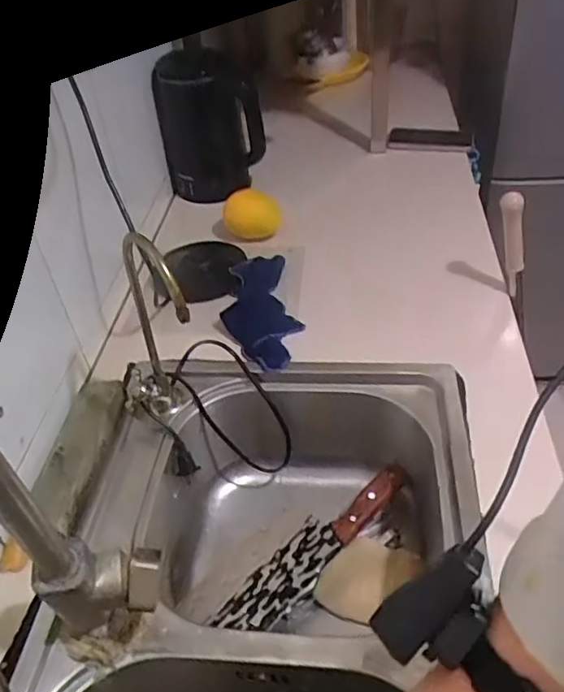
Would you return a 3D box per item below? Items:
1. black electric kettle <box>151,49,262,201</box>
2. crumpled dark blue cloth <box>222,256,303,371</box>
[{"bbox_3d":[-0.118,-0.357,0.985,0.160,0.219,0.141,-9,41,-3],"label":"black electric kettle"},{"bbox_3d":[-0.029,-0.051,0.805,0.095,0.020,0.232,-10,41,-4],"label":"crumpled dark blue cloth"}]

